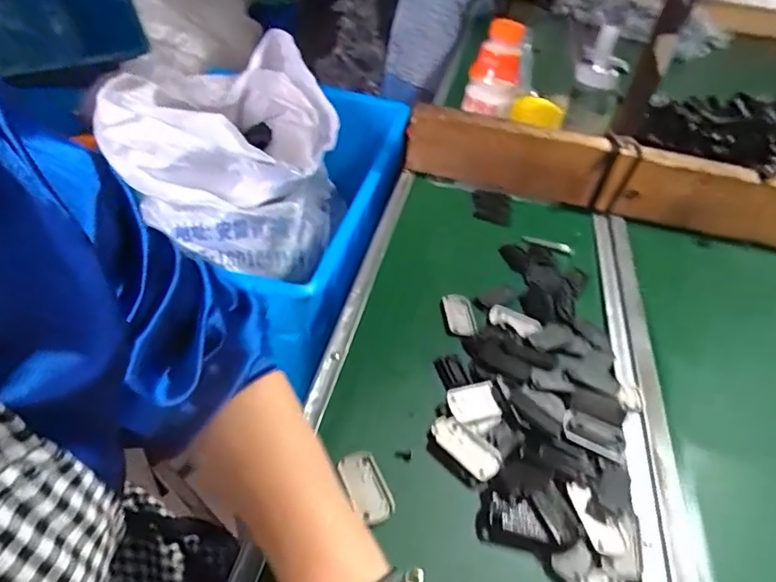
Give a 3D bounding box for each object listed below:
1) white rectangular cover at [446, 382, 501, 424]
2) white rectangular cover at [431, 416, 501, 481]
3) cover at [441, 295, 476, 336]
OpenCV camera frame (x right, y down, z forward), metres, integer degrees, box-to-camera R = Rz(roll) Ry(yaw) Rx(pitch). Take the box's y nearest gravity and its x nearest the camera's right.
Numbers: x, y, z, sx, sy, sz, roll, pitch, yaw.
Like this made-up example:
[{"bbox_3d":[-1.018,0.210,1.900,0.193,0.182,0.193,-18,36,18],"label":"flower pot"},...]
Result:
[{"bbox_3d":[0.073,0.094,0.449,0.043,0.005,0.033,-8,44,-16],"label":"white rectangular cover"},{"bbox_3d":[0.061,0.122,0.419,0.061,0.004,0.026,34,49,27],"label":"white rectangular cover"},{"bbox_3d":[0.072,0.024,0.536,0.030,0.006,0.052,1,42,-6],"label":"cover"}]

